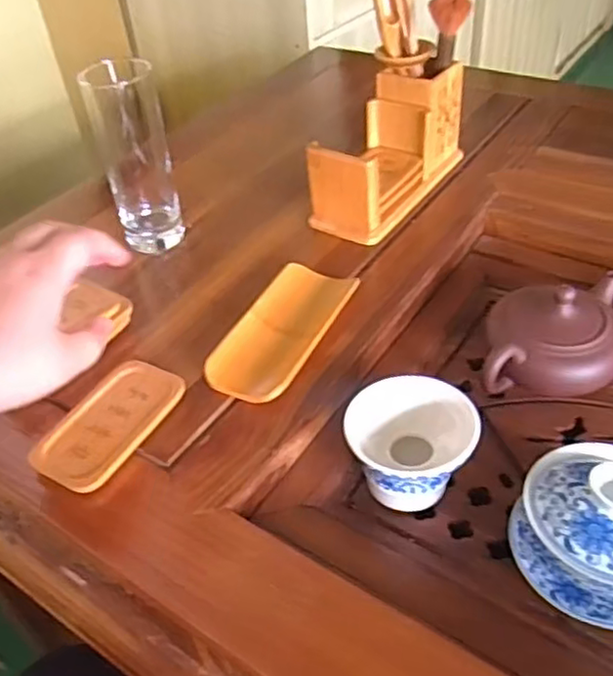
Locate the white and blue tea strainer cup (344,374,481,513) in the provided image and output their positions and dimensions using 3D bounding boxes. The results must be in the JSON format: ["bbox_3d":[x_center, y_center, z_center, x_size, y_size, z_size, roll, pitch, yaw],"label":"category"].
[{"bbox_3d":[0.070,0.074,0.444,0.083,0.057,0.081,-3,42,3],"label":"white and blue tea strainer cup"}]

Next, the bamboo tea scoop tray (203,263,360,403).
[{"bbox_3d":[-0.017,-0.008,0.519,0.069,0.021,0.148,18,47,24],"label":"bamboo tea scoop tray"}]

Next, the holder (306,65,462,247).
[{"bbox_3d":[0.080,-0.180,0.650,0.073,0.114,0.183,23,49,28],"label":"holder"}]

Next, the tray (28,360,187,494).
[{"bbox_3d":[-0.138,0.060,0.460,0.059,0.016,0.106,18,47,24],"label":"tray"}]

